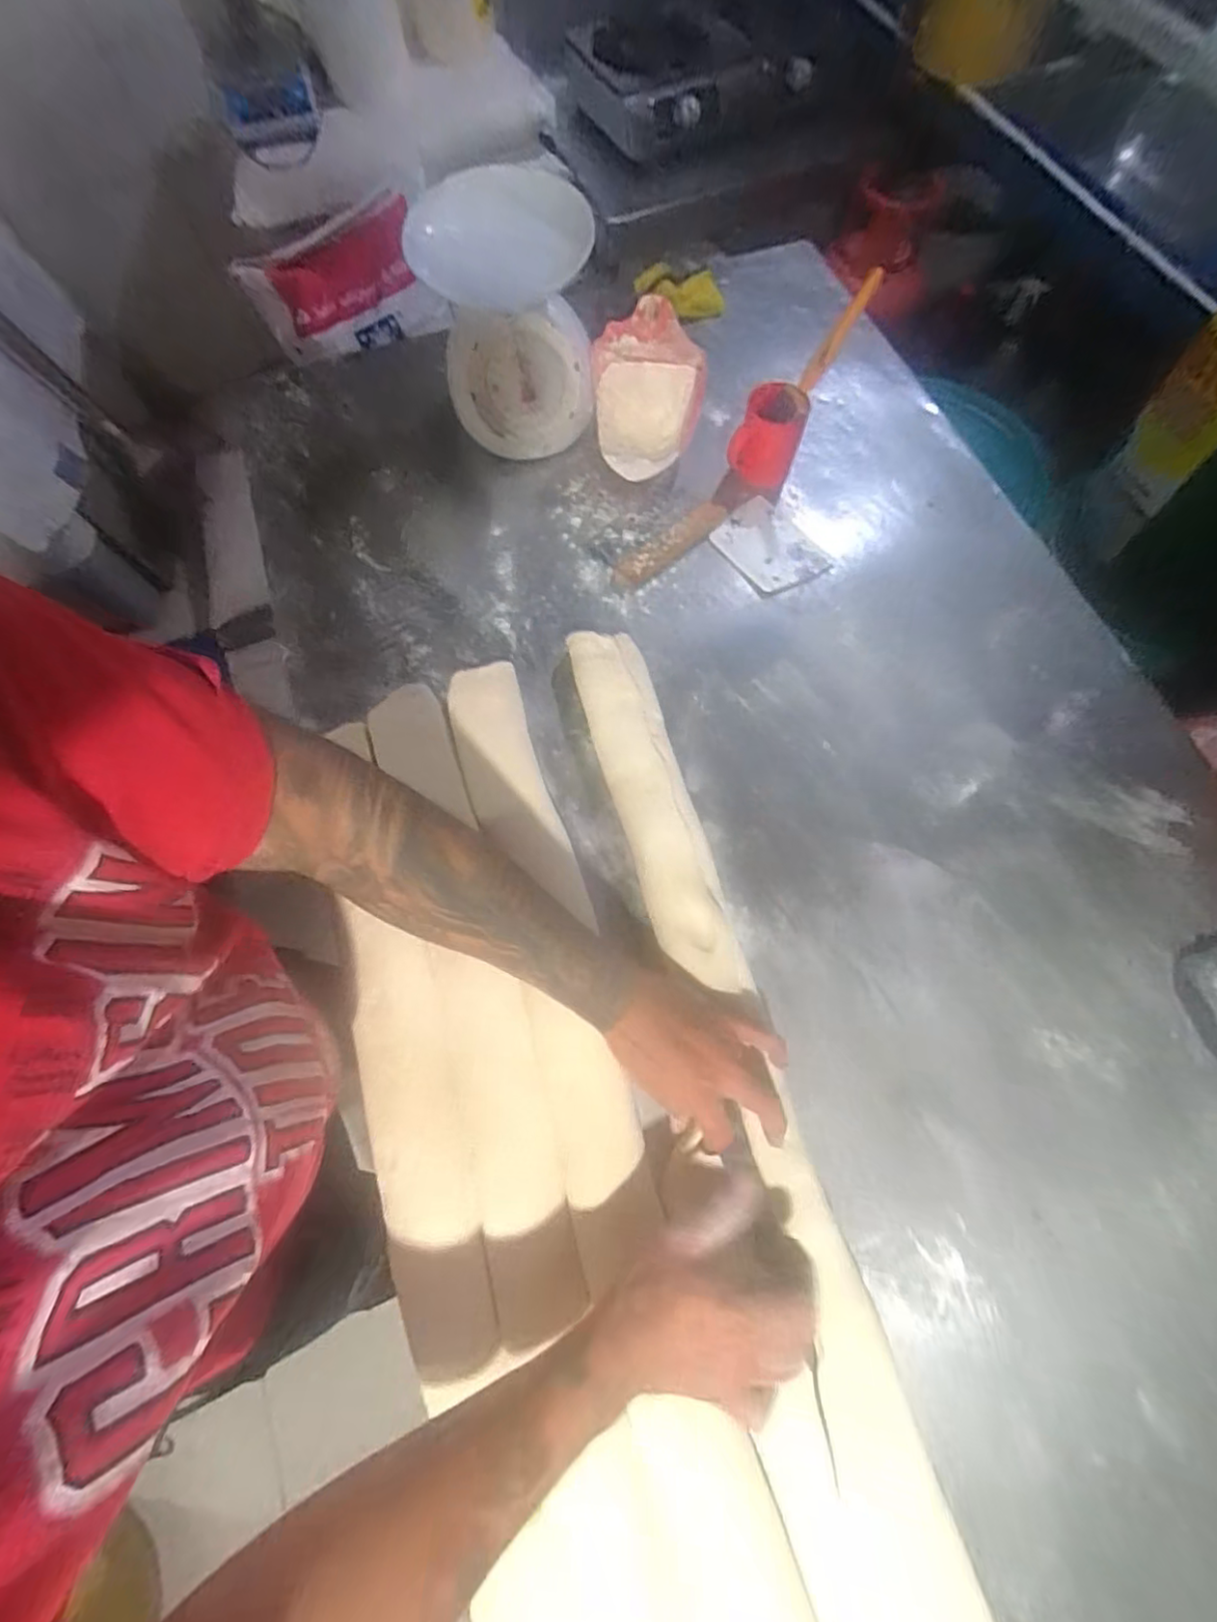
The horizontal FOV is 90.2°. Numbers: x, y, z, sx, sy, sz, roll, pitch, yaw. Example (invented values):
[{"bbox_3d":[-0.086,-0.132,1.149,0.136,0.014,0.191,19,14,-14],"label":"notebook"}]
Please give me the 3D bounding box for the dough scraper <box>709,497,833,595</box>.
[{"bbox_3d":[0.182,-0.303,0.698,0.090,0.006,0.124,-36,72,-11],"label":"dough scraper"}]

